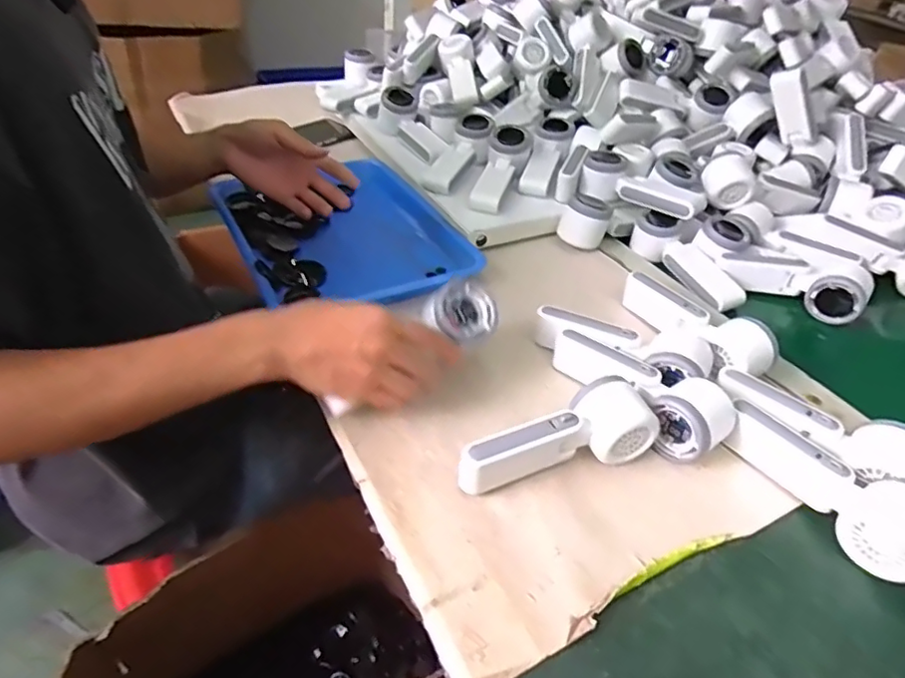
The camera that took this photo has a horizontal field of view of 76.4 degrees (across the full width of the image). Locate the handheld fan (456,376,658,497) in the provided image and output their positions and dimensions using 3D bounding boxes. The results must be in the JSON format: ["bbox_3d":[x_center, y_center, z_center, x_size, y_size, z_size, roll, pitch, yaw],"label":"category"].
[{"bbox_3d":[0.080,0.078,0.471,0.168,0.055,0.055,-10,42,-16],"label":"handheld fan"}]

